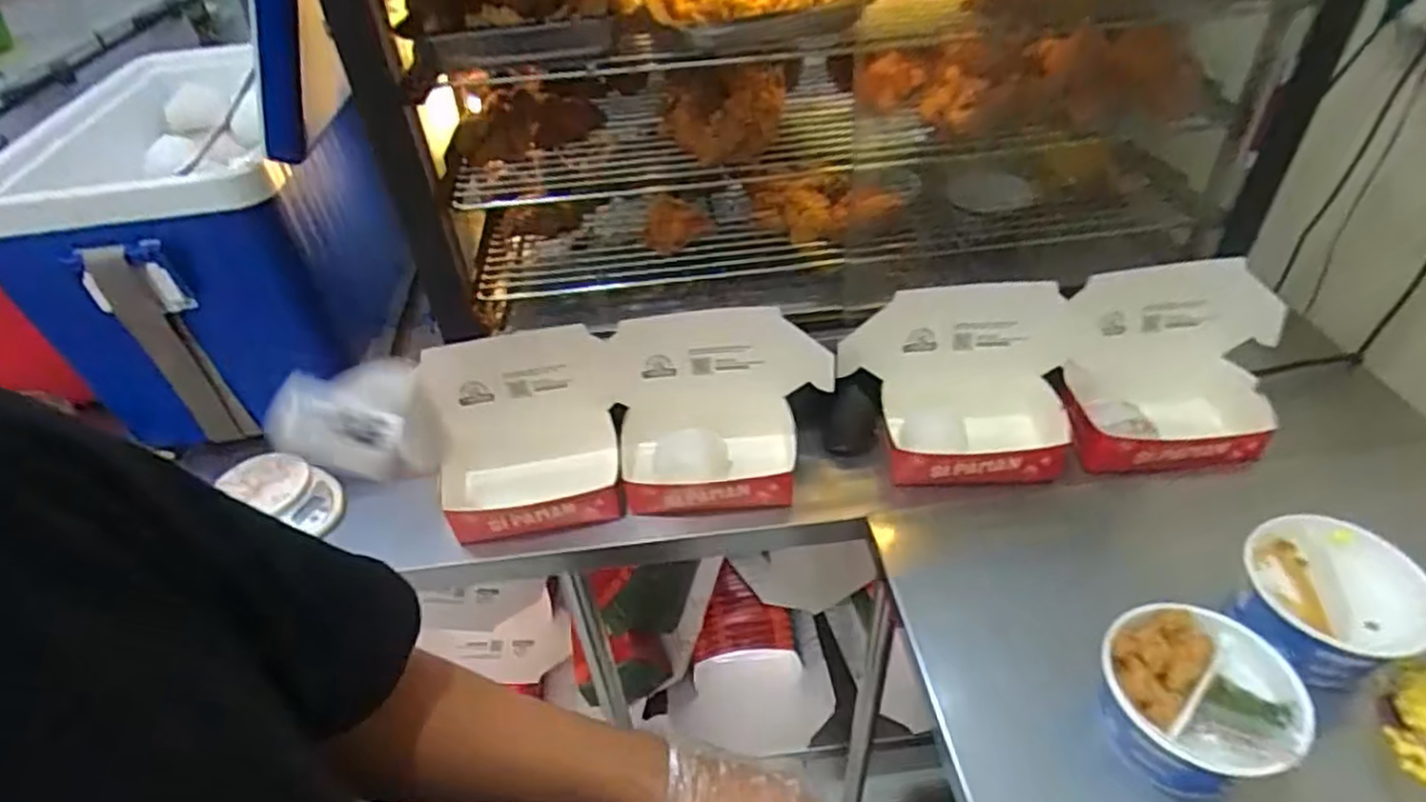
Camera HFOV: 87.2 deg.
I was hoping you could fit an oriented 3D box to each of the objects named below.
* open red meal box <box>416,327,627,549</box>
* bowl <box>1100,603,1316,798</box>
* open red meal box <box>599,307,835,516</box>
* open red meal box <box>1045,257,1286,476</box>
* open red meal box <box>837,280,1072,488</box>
[{"bbox_3d":[-0.207,0.052,0.823,0.212,0.194,0.146,-11,42,-7],"label":"open red meal box"},{"bbox_3d":[0.360,0.222,0.560,0.132,0.076,0.122,-3,42,2],"label":"bowl"},{"bbox_3d":[0.006,0.021,0.822,0.244,0.181,0.147,-4,42,1],"label":"open red meal box"},{"bbox_3d":[0.500,-0.025,0.793,0.224,0.172,0.146,-3,42,2],"label":"open red meal box"},{"bbox_3d":[0.274,-0.003,0.811,0.259,0.186,0.141,-2,42,4],"label":"open red meal box"}]

